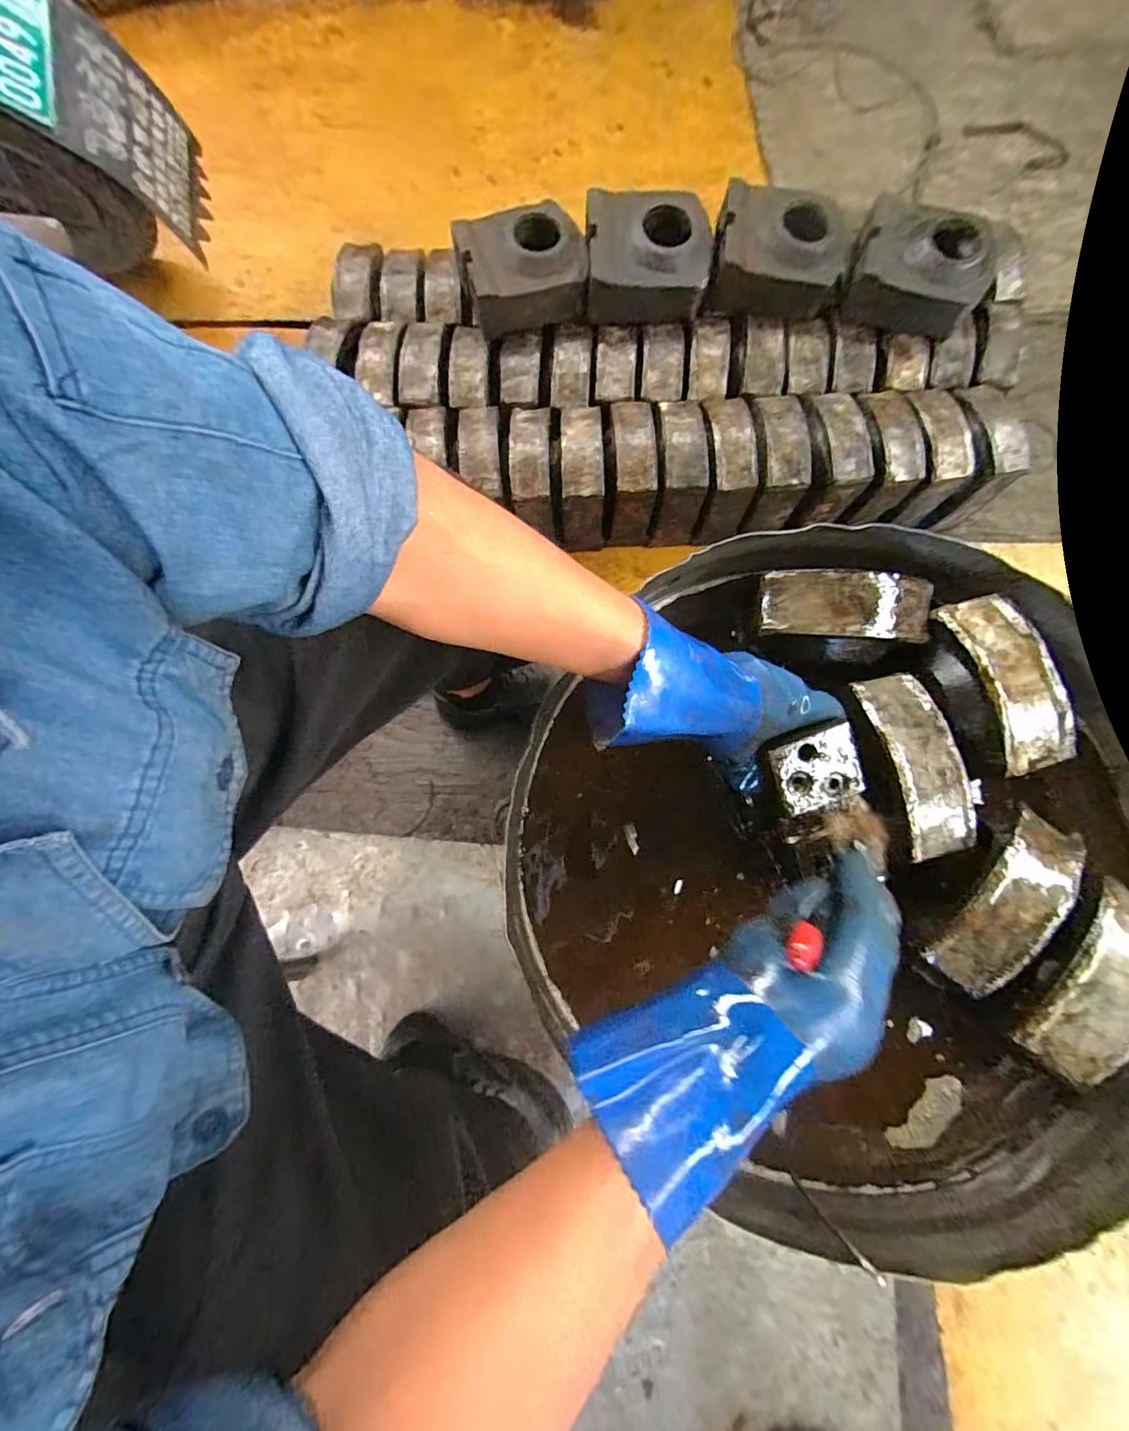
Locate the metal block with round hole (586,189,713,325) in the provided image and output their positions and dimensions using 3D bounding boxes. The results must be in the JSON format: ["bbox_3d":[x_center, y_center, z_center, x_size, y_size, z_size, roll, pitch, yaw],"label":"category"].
[{"bbox_3d":[0.122,-0.695,0.783,0.179,0.084,0.153,1,78,2],"label":"metal block with round hole"}]

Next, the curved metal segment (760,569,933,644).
[{"bbox_3d":[0.256,-0.099,0.466,0.146,0.031,0.061,2,78,2],"label":"curved metal segment"}]

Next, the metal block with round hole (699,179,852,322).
[{"bbox_3d":[0.322,-0.710,0.779,0.197,0.070,0.173,3,78,2],"label":"metal block with round hole"}]

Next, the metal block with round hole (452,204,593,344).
[{"bbox_3d":[-0.065,-0.679,0.795,0.189,0.088,0.144,-7,78,0],"label":"metal block with round hole"}]

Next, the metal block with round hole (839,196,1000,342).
[{"bbox_3d":[0.527,-0.669,0.773,0.186,0.080,0.149,18,79,5],"label":"metal block with round hole"}]

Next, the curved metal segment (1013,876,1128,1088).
[{"bbox_3d":[0.419,0.206,0.399,0.055,0.033,0.153,37,81,9],"label":"curved metal segment"}]

